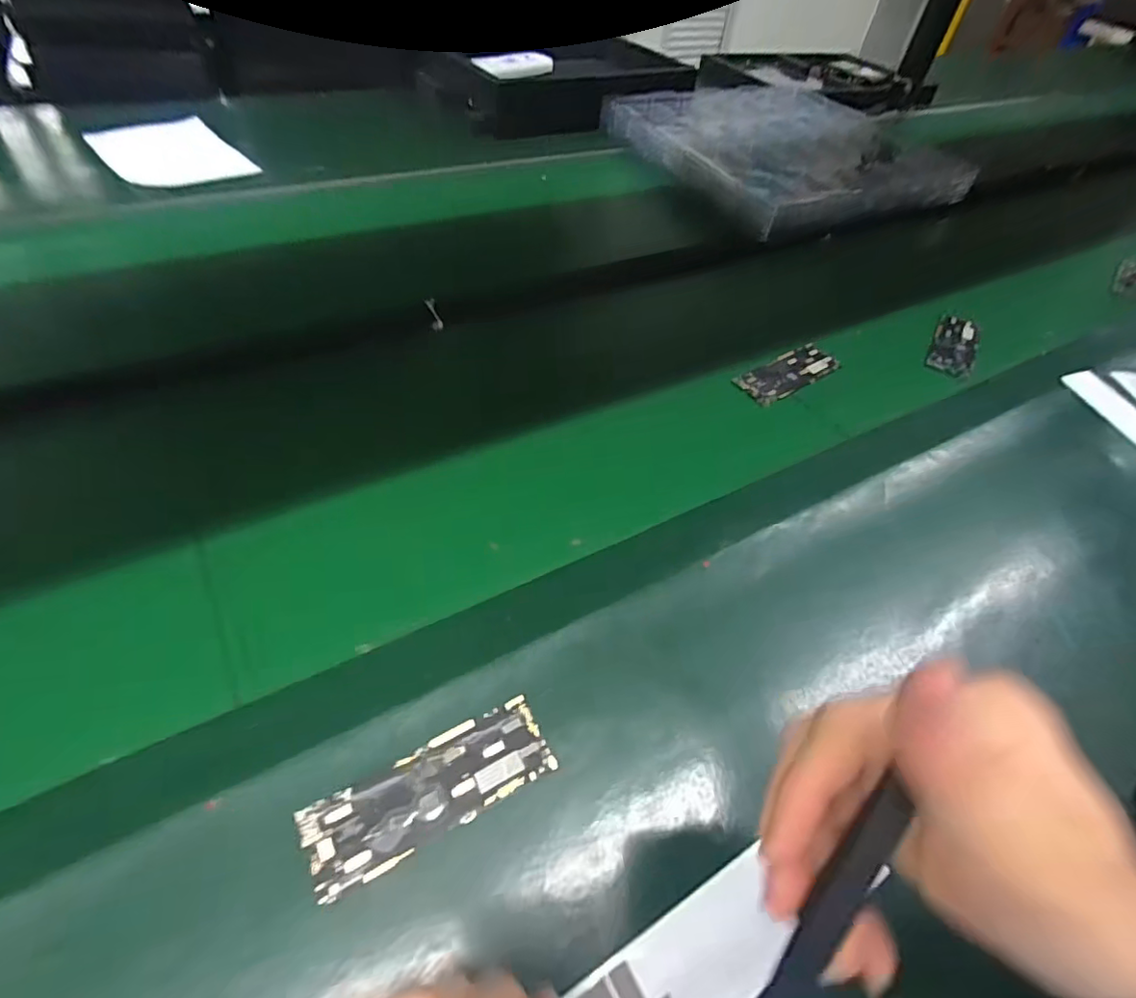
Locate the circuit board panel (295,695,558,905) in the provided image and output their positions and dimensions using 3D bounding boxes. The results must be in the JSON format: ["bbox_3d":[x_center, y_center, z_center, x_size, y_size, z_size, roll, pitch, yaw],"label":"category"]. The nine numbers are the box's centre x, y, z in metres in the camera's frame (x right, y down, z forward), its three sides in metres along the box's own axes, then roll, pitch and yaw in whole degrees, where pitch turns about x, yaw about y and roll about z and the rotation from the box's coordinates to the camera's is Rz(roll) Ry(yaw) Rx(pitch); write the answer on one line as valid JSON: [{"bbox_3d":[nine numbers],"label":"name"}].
[{"bbox_3d":[-0.070,0.150,0.293,0.123,0.007,0.043,-22,57,-22],"label":"circuit board panel"}]

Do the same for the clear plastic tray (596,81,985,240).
[{"bbox_3d":[0.353,-0.569,0.913,0.518,0.046,0.454,-23,57,-22],"label":"clear plastic tray"}]

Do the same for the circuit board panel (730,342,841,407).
[{"bbox_3d":[0.218,-0.125,0.567,0.121,0.006,0.046,-28,59,-25],"label":"circuit board panel"}]

